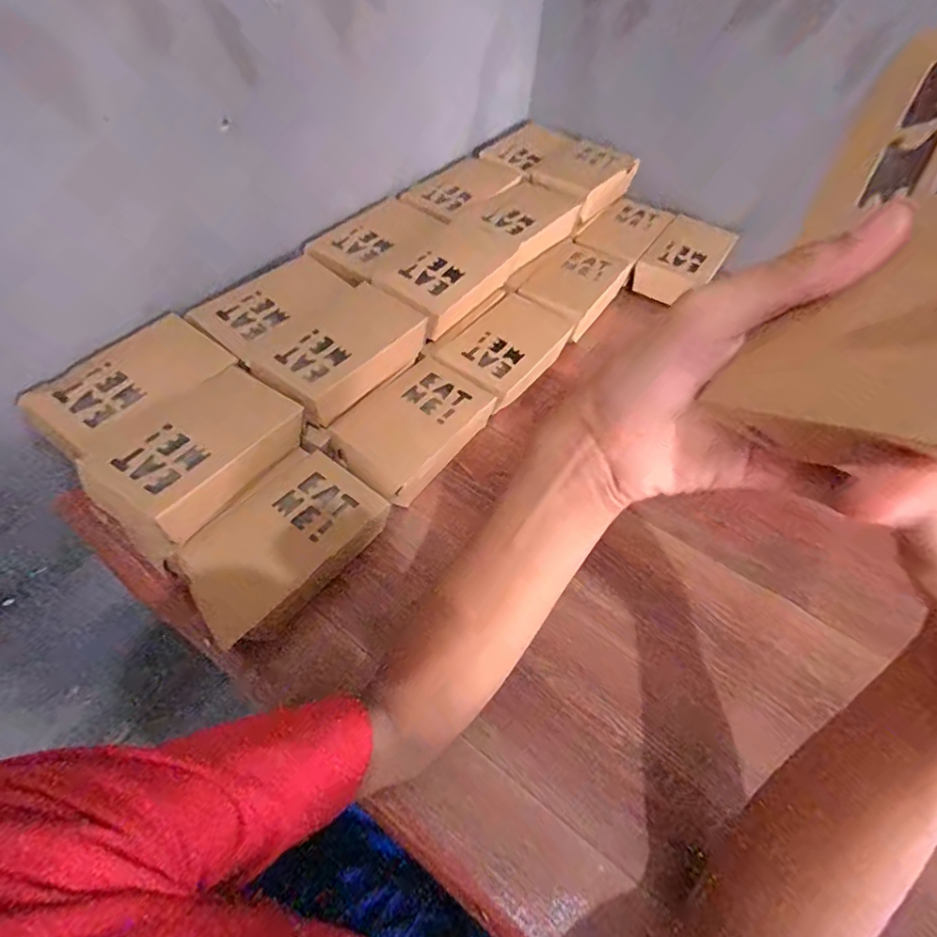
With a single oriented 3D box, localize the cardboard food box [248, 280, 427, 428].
[{"bbox_3d":[-0.122,-0.110,0.505,0.099,0.049,0.150,34,57,23],"label":"cardboard food box"}]

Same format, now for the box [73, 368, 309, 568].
[{"bbox_3d":[-0.218,-0.008,0.437,0.107,0.058,0.155,27,55,19],"label":"box"}]

